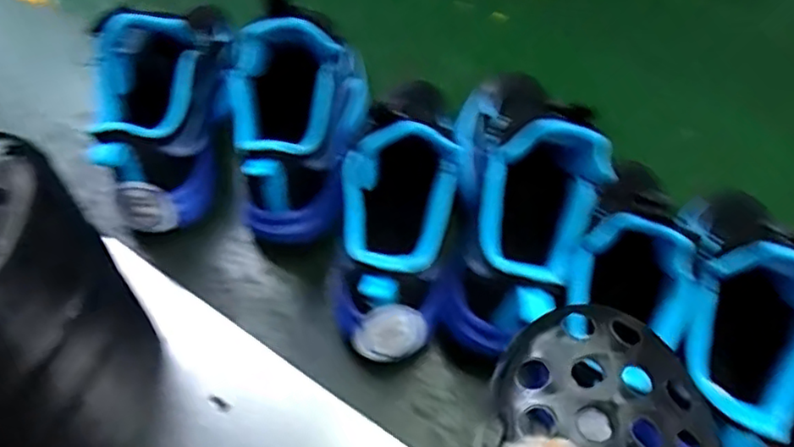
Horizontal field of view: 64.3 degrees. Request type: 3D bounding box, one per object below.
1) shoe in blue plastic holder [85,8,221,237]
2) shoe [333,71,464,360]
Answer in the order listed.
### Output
[{"bbox_3d":[-0.187,-0.089,0.500,0.097,0.120,0.142,-17,58,-11],"label":"shoe in blue plastic holder"},{"bbox_3d":[0.000,0.011,0.427,0.087,0.116,0.163,2,87,2],"label":"shoe"}]

